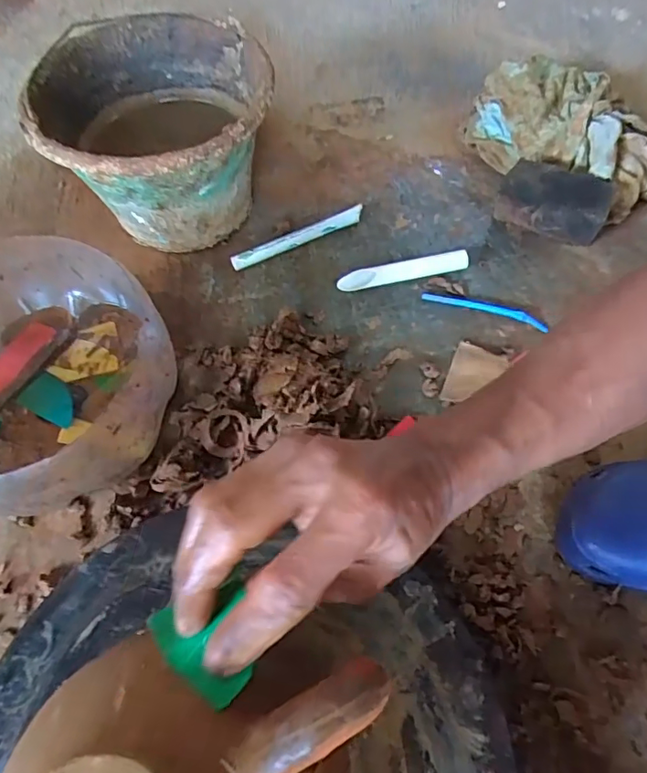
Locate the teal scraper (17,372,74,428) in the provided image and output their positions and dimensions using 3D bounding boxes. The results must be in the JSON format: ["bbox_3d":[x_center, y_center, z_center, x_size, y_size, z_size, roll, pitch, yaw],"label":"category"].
[{"bbox_3d":[-0.273,0.013,0.523,0.067,0.004,0.039,25,65,14],"label":"teal scraper"}]

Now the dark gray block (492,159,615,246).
[{"bbox_3d":[0.276,-0.222,0.625,0.119,0.057,0.065,26,65,14],"label":"dark gray block"}]

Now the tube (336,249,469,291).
[{"bbox_3d":[0.093,-0.137,0.606,0.150,0.024,0.020,-9,62,-3],"label":"tube"}]

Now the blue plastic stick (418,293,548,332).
[{"bbox_3d":[0.179,-0.087,0.576,0.137,0.007,0.018,18,64,11],"label":"blue plastic stick"}]

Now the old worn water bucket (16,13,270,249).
[{"bbox_3d":[-0.184,-0.279,0.612,0.247,0.168,0.254,-1,62,1],"label":"old worn water bucket"}]

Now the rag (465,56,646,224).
[{"bbox_3d":[0.336,-0.319,0.663,0.321,0.069,0.168,33,68,18],"label":"rag"}]

